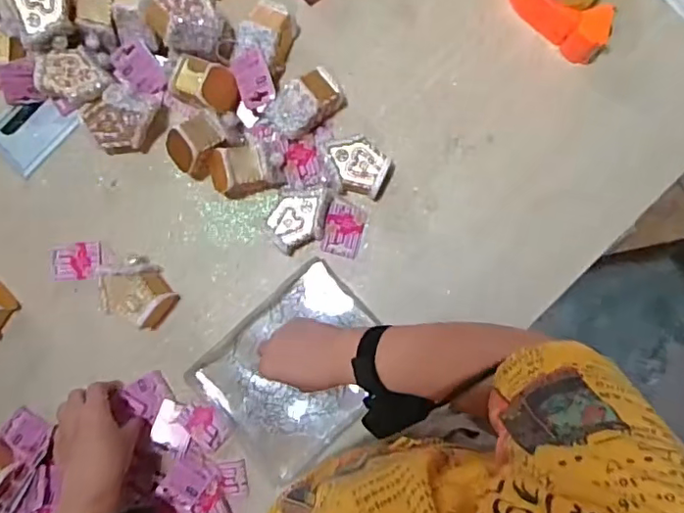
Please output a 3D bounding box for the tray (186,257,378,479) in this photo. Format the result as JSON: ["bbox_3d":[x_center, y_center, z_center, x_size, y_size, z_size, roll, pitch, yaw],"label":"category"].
[{"bbox_3d":[-0.049,0.135,0.681,0.211,0.017,0.179,-40,89,-1],"label":"tray"}]

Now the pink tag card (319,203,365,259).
[{"bbox_3d":[0.001,-0.031,0.689,0.044,0.006,0.058,15,90,-11],"label":"pink tag card"}]

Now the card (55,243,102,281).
[{"bbox_3d":[-0.325,0.006,0.701,0.055,0.004,0.045,-3,97,-11],"label":"card"}]

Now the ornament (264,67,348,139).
[{"bbox_3d":[-0.042,-0.175,0.663,0.088,0.064,0.045,-41,89,-1],"label":"ornament"}]

